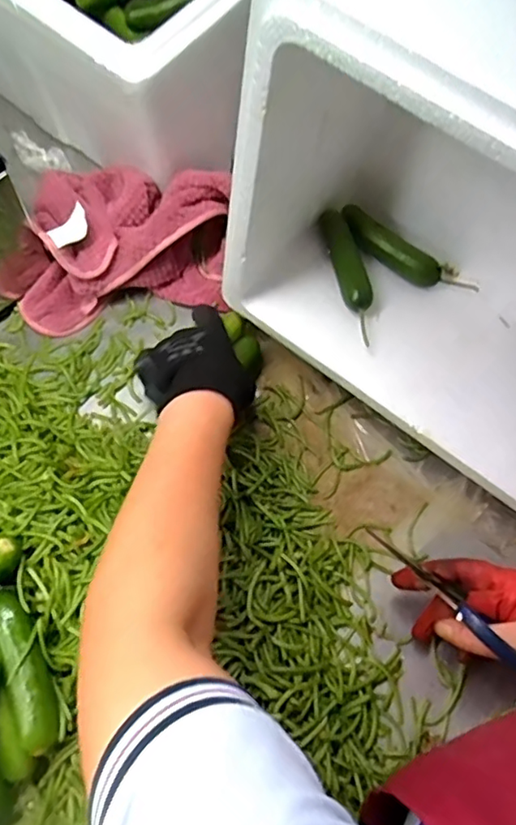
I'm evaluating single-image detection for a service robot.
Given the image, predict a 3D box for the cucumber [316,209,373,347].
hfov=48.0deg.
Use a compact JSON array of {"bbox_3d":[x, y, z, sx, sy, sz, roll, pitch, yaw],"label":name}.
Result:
[{"bbox_3d":[0.094,-0.136,0.566,0.032,0.024,0.145,-13,67,-9],"label":"cucumber"}]

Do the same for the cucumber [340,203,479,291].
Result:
[{"bbox_3d":[0.144,-0.157,0.581,0.150,0.035,0.026,36,69,13],"label":"cucumber"}]

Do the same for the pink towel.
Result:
[{"bbox_3d":[-0.137,-0.180,0.610,0.251,0.084,0.174,0,65,-2],"label":"pink towel"}]

